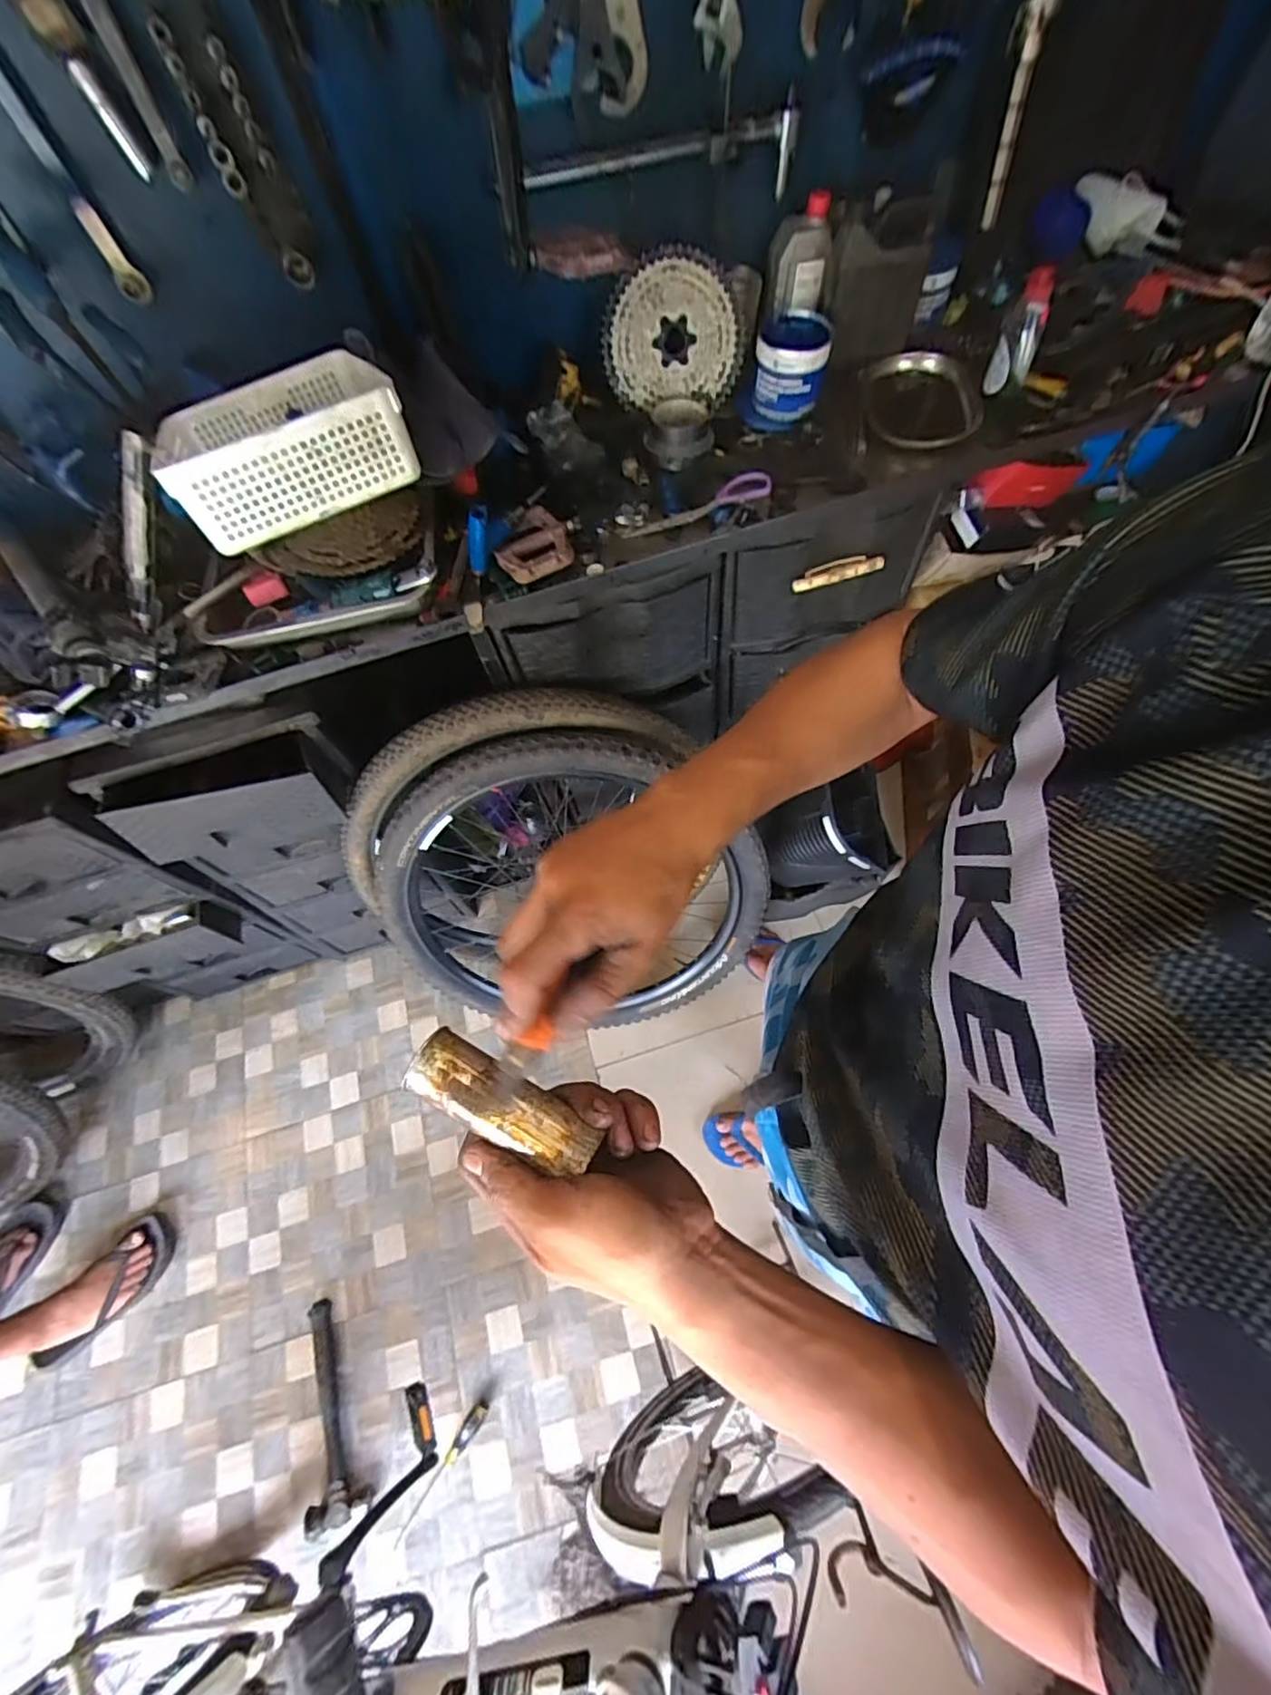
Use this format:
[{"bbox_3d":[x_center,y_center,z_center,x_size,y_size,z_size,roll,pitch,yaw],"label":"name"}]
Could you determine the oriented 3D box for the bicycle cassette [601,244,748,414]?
[{"bbox_3d":[0.059,-0.755,0.903,0.210,0.185,0.051,-3,39,-4],"label":"bicycle cassette"}]

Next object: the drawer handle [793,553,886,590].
[{"bbox_3d":[0.306,-0.422,0.936,0.144,0.029,0.017,-16,65,-2],"label":"drawer handle"}]

